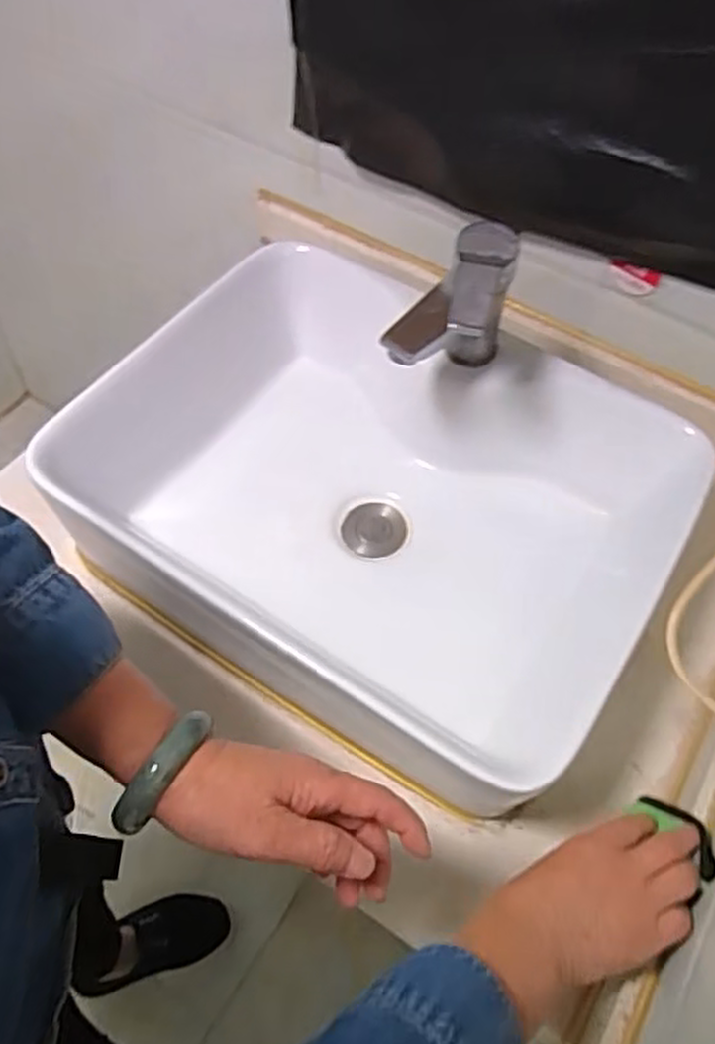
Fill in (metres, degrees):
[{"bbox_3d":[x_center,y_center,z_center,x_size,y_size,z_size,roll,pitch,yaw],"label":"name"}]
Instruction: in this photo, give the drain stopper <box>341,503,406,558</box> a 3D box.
[{"bbox_3d":[0.015,0.008,0.727,0.058,0.012,0.053,3,56,1],"label":"drain stopper"}]

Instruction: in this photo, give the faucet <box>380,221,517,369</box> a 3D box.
[{"bbox_3d":[0.073,-0.159,0.624,0.055,0.118,0.121,31,61,18],"label":"faucet"}]

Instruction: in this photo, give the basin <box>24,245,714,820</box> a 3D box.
[{"bbox_3d":[0.014,-0.011,0.687,0.484,0.153,0.360,30,61,17],"label":"basin"}]

